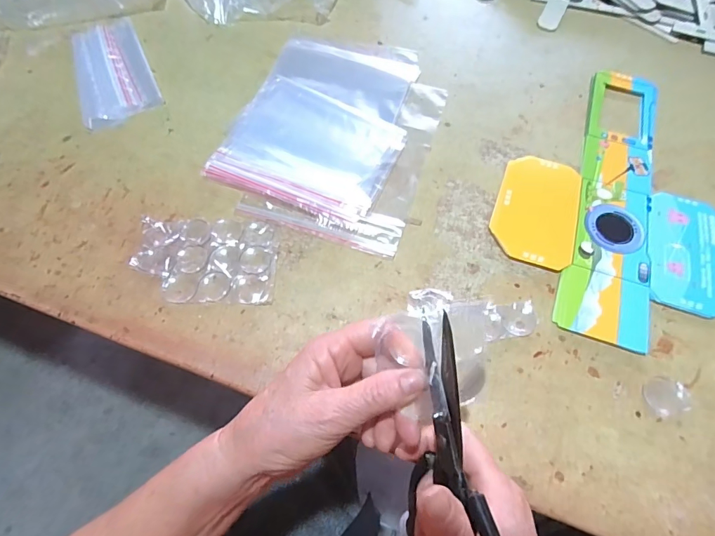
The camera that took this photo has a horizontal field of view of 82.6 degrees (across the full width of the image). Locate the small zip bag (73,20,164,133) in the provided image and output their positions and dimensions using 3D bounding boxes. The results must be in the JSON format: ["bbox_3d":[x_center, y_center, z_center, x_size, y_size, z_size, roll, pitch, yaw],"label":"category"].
[{"bbox_3d":[-0.307,-0.252,0.510,0.084,0.011,0.194,-22,65,-10],"label":"small zip bag"}]

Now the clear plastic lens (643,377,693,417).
[{"bbox_3d":[0.248,0.101,0.324,0.034,0.006,0.029,-12,63,-6],"label":"clear plastic lens"}]

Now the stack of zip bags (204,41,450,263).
[{"bbox_3d":[-0.024,-0.164,0.463,0.217,0.010,0.284,16,64,9],"label":"stack of zip bags"}]

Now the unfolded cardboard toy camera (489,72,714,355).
[{"bbox_3d":[0.261,-0.086,0.422,0.213,0.008,0.340,14,64,7],"label":"unfolded cardboard toy camera"}]

